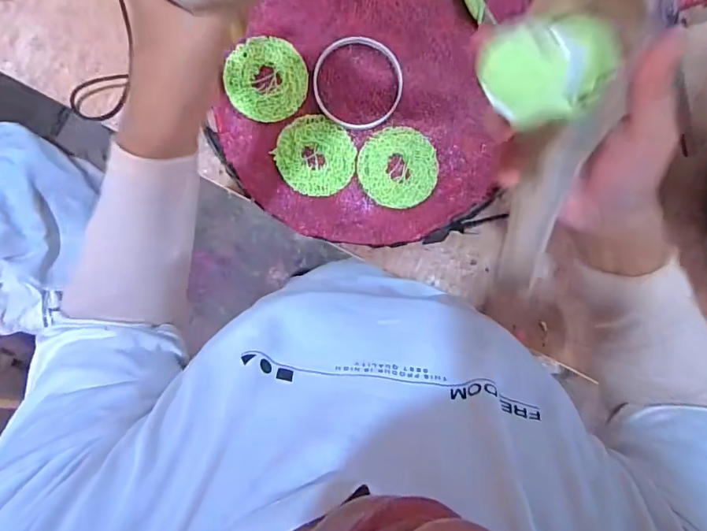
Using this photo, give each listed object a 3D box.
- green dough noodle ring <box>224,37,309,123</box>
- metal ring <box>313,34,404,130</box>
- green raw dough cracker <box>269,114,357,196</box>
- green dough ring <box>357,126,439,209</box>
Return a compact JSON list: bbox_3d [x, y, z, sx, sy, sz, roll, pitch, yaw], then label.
[{"bbox_3d":[-0.086,-0.185,0.466,0.080,0.004,0.076,0,92,-3],"label":"green dough noodle ring"},{"bbox_3d":[0.005,-0.181,0.467,0.088,0.014,0.087,0,92,-3],"label":"metal ring"},{"bbox_3d":[-0.038,-0.110,0.471,0.078,0.005,0.077,28,90,-4],"label":"green raw dough cracker"},{"bbox_3d":[0.046,-0.100,0.477,0.080,0.005,0.079,5,91,-3],"label":"green dough ring"}]

